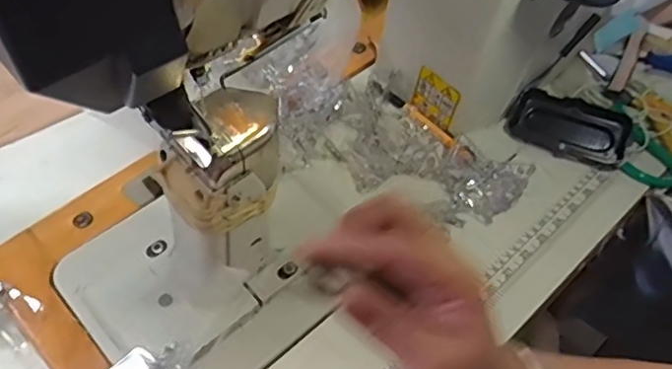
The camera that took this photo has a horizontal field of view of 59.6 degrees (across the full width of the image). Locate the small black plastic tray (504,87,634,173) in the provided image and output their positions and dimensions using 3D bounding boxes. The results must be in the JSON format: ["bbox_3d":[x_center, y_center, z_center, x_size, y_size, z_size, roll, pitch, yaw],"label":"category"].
[{"bbox_3d":[0.234,-0.057,0.598,0.114,0.024,0.057,21,90,15],"label":"small black plastic tray"}]

